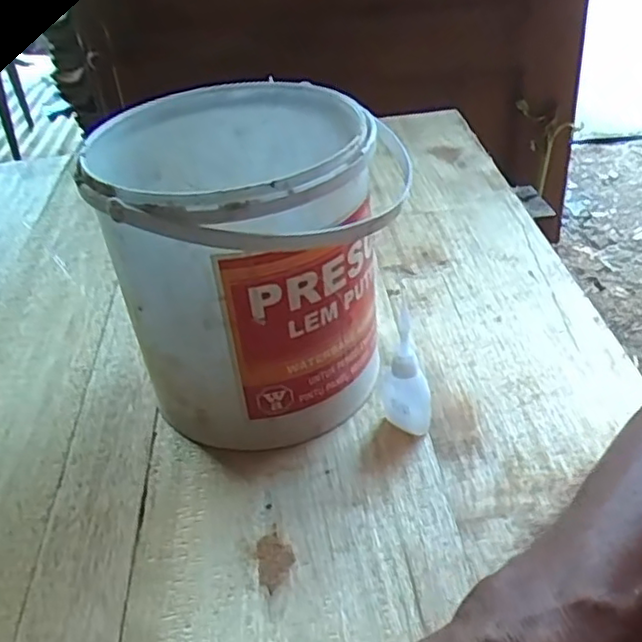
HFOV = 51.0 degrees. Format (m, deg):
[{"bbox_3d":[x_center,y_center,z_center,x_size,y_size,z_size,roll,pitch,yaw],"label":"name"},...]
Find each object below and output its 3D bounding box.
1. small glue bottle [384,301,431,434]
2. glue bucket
[{"bbox_3d":[0.056,0.038,0.432,0.018,0.094,0.026,-29,44,-28],"label":"small glue bottle"},{"bbox_3d":[-0.046,-0.041,0.463,0.174,0.188,0.192,-15,39,-13],"label":"glue bucket"}]

